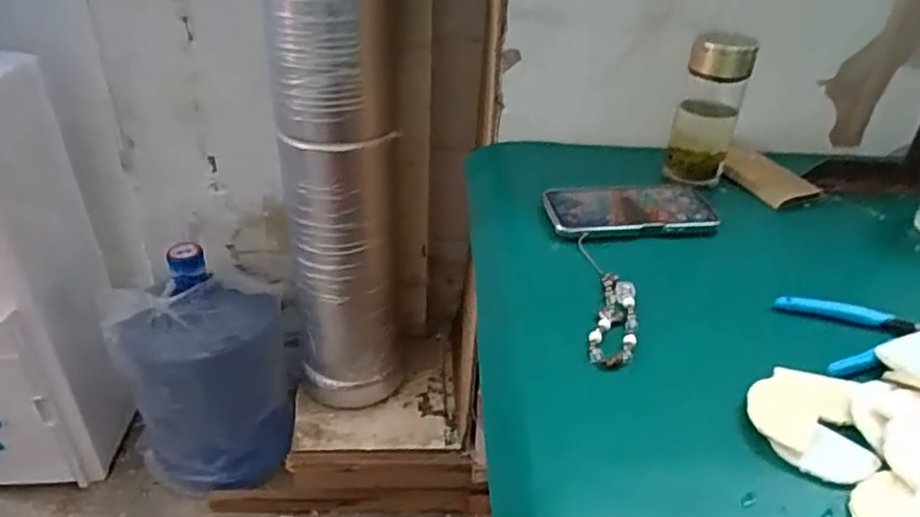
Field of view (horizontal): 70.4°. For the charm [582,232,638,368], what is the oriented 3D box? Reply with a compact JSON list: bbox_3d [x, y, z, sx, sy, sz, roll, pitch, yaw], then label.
[{"bbox_3d":[0.127,0.031,0.553,0.039,0.014,0.172,5,34,5],"label":"charm"}]

